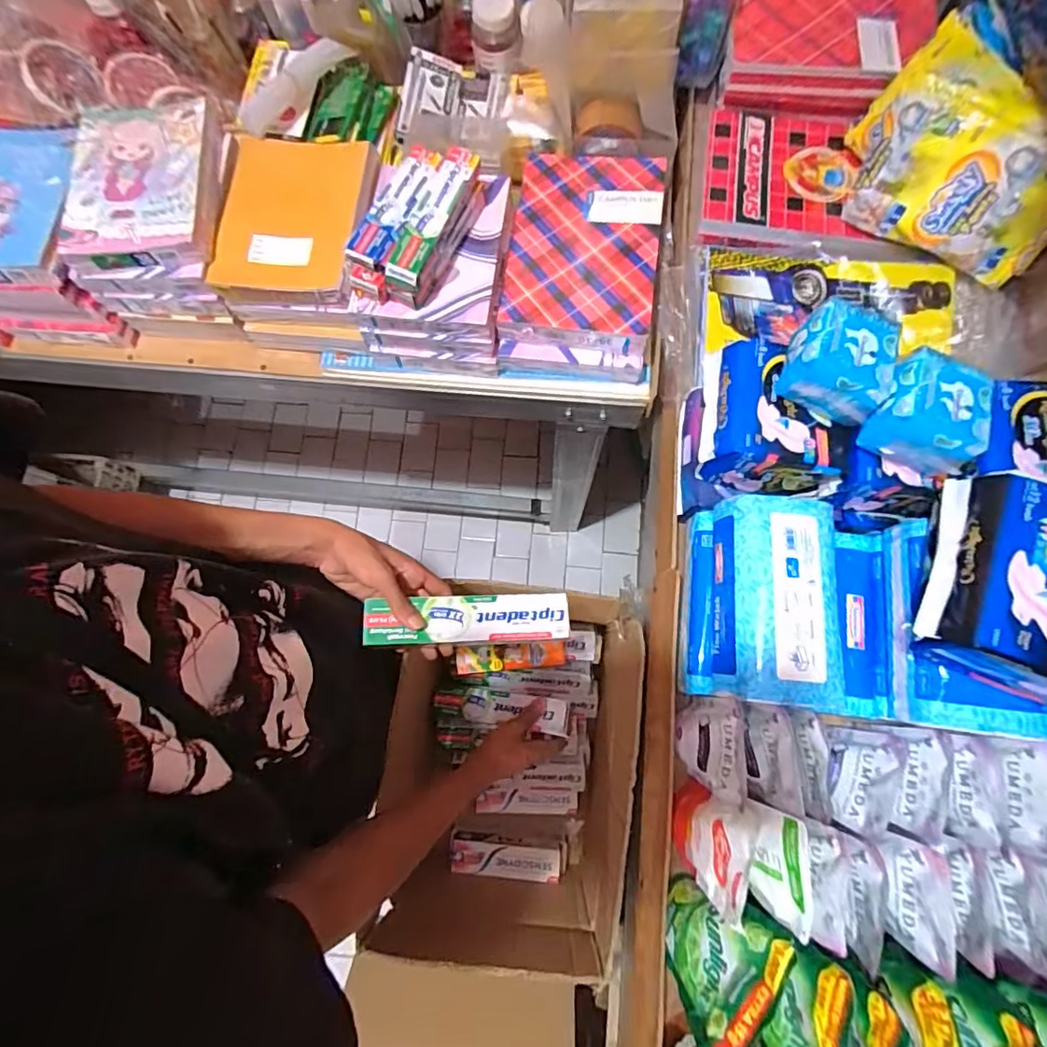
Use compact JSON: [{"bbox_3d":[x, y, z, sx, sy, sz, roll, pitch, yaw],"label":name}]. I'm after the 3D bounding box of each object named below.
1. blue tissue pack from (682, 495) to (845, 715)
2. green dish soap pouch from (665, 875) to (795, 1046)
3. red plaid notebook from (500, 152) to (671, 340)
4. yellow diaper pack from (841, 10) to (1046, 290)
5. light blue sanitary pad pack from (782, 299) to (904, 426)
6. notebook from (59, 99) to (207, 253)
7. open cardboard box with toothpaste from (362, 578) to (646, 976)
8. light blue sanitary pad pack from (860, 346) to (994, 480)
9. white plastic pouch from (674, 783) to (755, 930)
[{"bbox_3d":[0.228,0.075,0.515,0.113,0.096,0.185,6,77,3],"label":"blue tissue pack"},{"bbox_3d":[0.159,0.367,0.450,0.043,0.138,0.100,33,80,8],"label":"green dish soap pouch"},{"bbox_3d":[0.074,-0.342,0.632,0.172,0.014,0.244,8,77,3],"label":"red plaid notebook"},{"bbox_3d":[0.502,-0.412,0.597,0.234,0.121,0.152,29,79,8],"label":"yellow diaper pack"},{"bbox_3d":[0.284,-0.147,0.476,0.085,0.056,0.082,25,79,7],"label":"light blue sanitary pad pack"},{"bbox_3d":[-0.448,-0.404,0.606,0.158,0.014,0.200,-6,77,0],"label":"notebook"},{"bbox_3d":[-0.006,0.322,0.721,0.265,0.290,0.392,12,77,4],"label":"open cardboard box with toothpaste"},{"bbox_3d":[0.353,-0.095,0.459,0.082,0.043,0.090,25,79,7],"label":"light blue sanitary pad pack"},{"bbox_3d":[0.168,0.289,0.478,0.033,0.117,0.082,10,77,4],"label":"white plastic pouch"}]

